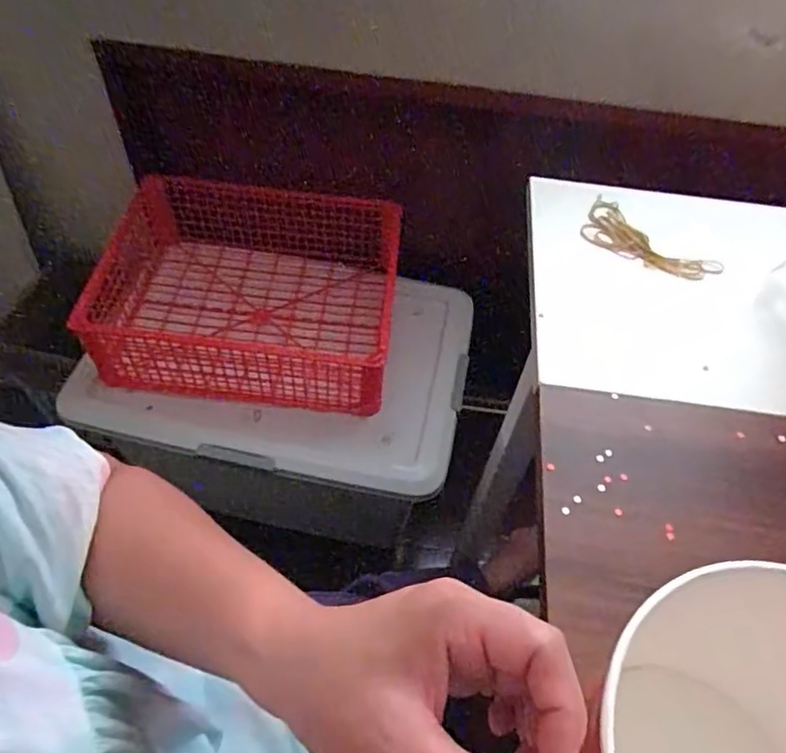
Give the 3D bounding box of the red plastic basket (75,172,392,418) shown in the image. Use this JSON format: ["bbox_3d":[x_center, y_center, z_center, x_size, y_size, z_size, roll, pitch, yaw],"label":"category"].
[{"bbox_3d":[-0.256,-0.145,0.964,0.512,0.149,0.339,7,52,1],"label":"red plastic basket"}]

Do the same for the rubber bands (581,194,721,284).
[{"bbox_3d":[0.247,-0.133,0.583,0.137,0.013,0.061,40,60,23],"label":"rubber bands"}]

